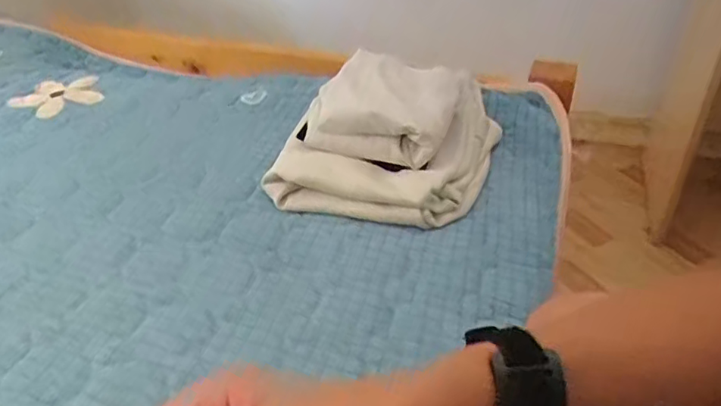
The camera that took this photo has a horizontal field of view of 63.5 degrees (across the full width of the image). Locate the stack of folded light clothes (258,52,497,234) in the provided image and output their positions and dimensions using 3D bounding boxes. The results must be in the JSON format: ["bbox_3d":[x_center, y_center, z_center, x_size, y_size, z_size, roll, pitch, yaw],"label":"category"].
[{"bbox_3d":[0.039,-0.094,0.735,0.242,0.129,0.233,8,35,13],"label":"stack of folded light clothes"}]

